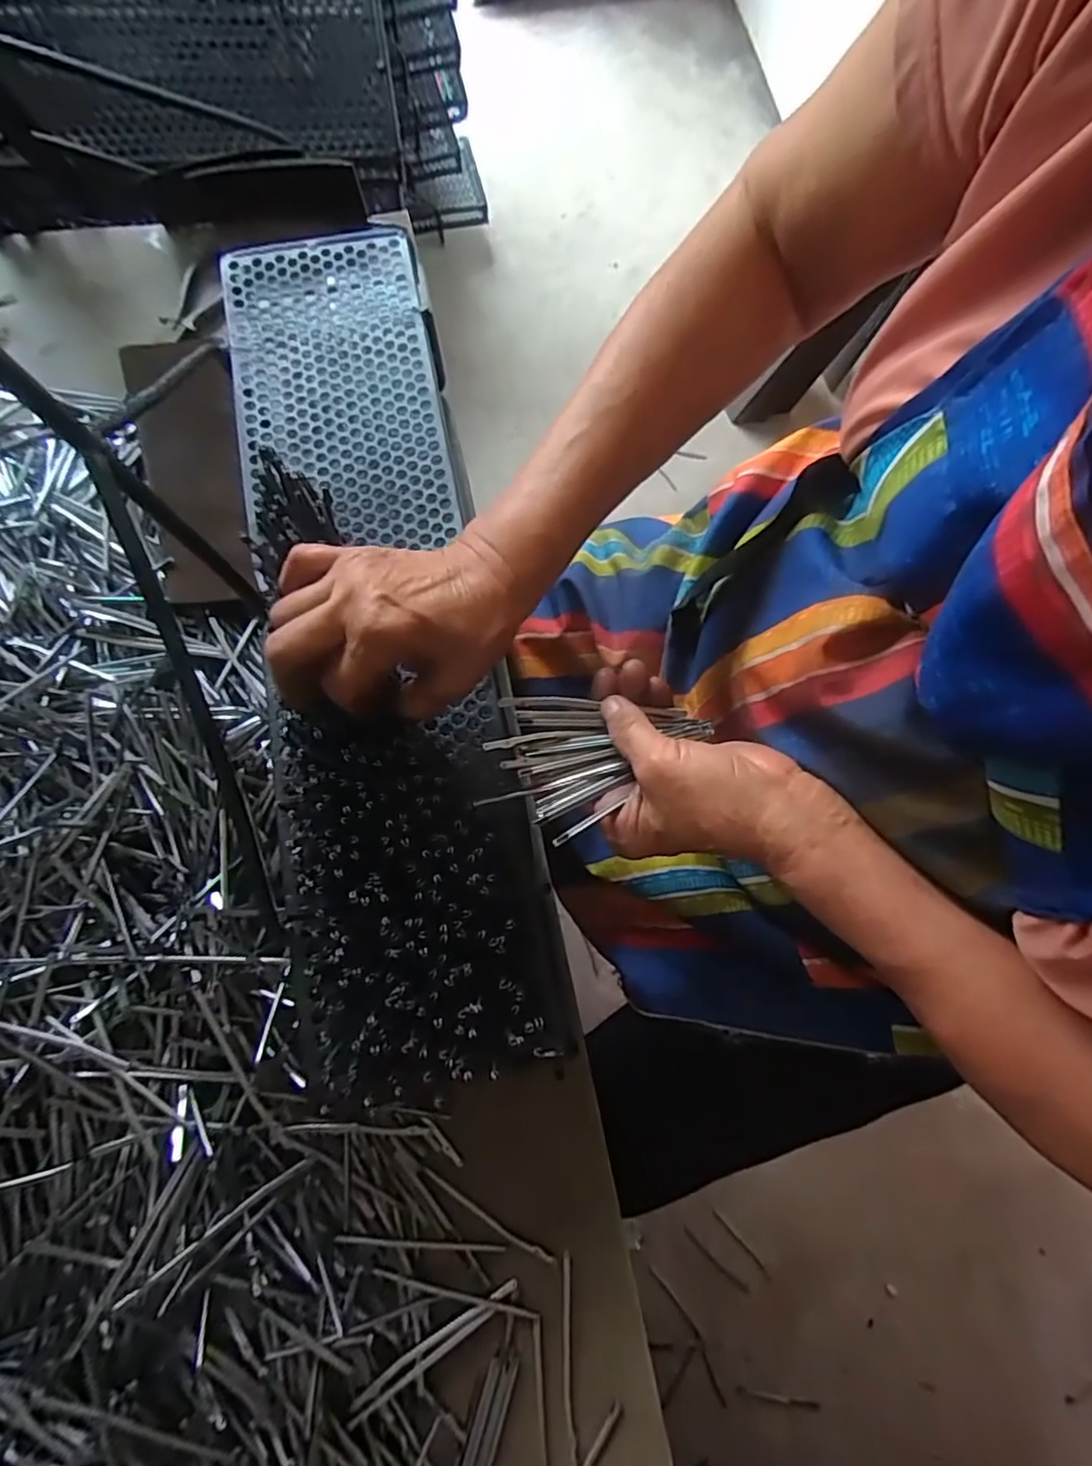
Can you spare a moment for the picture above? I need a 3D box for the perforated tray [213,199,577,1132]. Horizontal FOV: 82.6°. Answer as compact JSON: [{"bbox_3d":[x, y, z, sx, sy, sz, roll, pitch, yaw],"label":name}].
[{"bbox_3d":[-0.114,-0.100,0.404,0.142,0.050,0.588,-10,71,-10],"label":"perforated tray"}]

